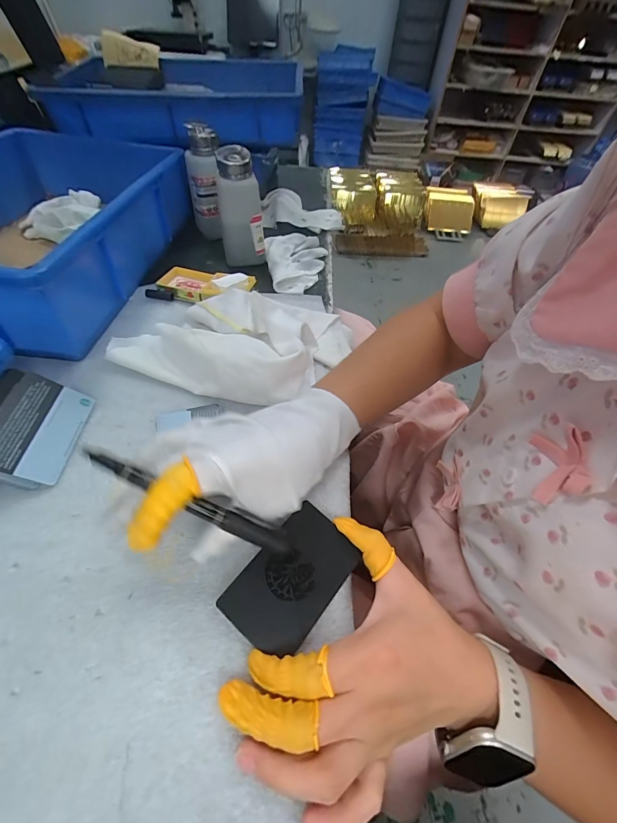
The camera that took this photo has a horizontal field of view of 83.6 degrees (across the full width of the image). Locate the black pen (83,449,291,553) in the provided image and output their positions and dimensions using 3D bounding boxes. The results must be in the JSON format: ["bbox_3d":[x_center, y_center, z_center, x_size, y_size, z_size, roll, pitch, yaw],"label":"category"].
[{"bbox_3d":[-0.065,0.055,0.206,0.130,0.009,0.015,31,49,-17],"label":"black pen"}]

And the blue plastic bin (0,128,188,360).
[{"bbox_3d":[-0.321,-0.227,0.414,0.273,0.100,0.393,10,51,3],"label":"blue plastic bin"}]

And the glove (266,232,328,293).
[{"bbox_3d":[-0.017,-0.214,0.478,0.083,0.024,0.142,1,51,-5],"label":"glove"}]

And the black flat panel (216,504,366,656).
[{"bbox_3d":[-0.009,0.105,0.220,0.053,0.004,0.083,39,63,15],"label":"black flat panel"}]

